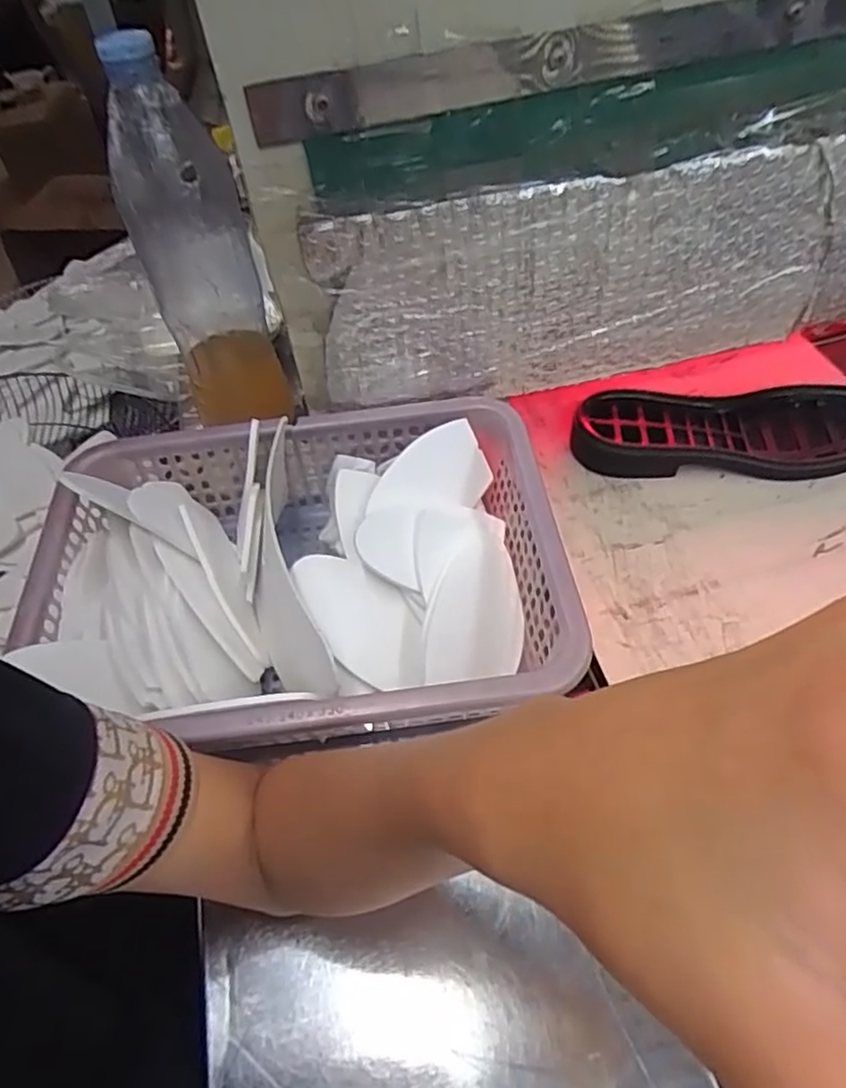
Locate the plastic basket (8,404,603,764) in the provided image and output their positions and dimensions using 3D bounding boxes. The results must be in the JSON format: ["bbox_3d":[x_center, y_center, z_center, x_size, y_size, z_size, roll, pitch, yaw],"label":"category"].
[{"bbox_3d":[-0.075,0.023,0.447,0.328,0.077,0.241,-7,50,-1],"label":"plastic basket"}]

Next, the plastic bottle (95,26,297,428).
[{"bbox_3d":[-0.160,-0.192,0.489,0.081,0.274,0.060,-20,52,-11],"label":"plastic bottle"}]

